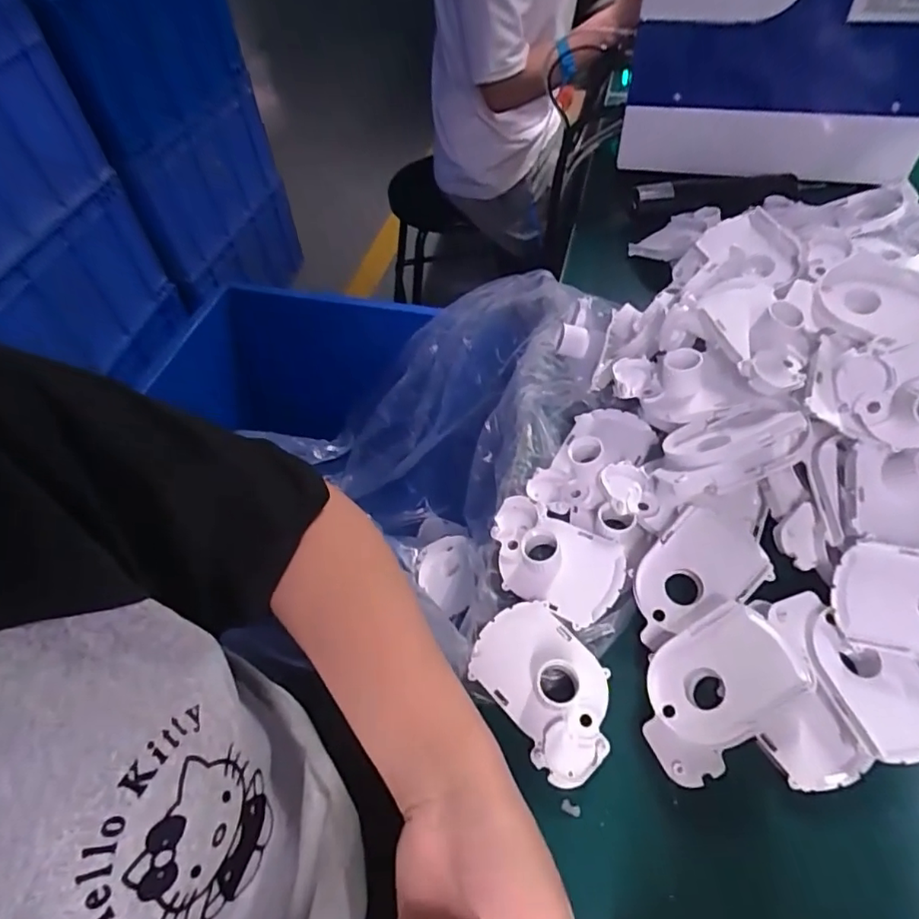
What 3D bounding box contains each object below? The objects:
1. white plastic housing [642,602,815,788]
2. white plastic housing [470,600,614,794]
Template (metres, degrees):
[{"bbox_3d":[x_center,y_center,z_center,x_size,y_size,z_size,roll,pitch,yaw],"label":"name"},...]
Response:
[{"bbox_3d":[0.150,0.137,0.337,0.100,0.012,0.068,-45,48,2],"label":"white plastic housing"},{"bbox_3d":[0.057,0.143,0.360,0.069,0.017,0.101,-34,58,-19],"label":"white plastic housing"}]

